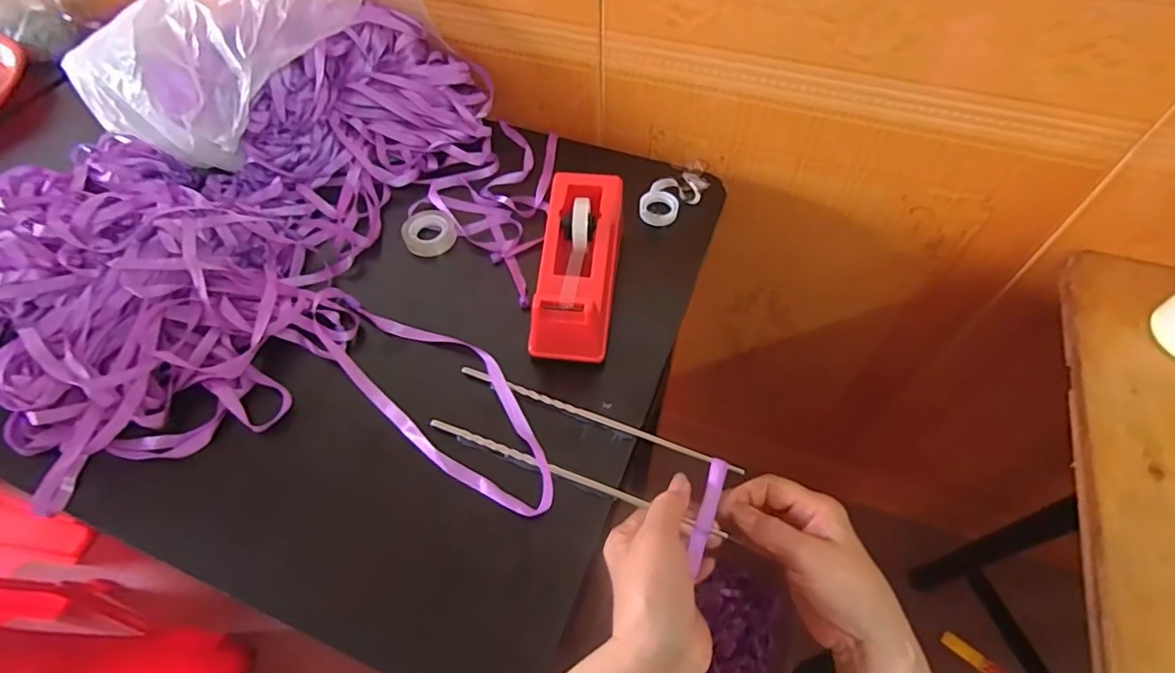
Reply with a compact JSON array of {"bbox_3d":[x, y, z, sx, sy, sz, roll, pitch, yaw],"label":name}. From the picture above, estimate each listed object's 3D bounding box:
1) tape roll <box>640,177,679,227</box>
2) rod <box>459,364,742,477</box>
[{"bbox_3d":[0.069,-0.129,0.548,0.035,0.019,0.047,7,57,4],"label":"tape roll"},{"bbox_3d":[0.005,0.061,0.428,0.223,0.006,0.008,18,58,13],"label":"rod"}]

